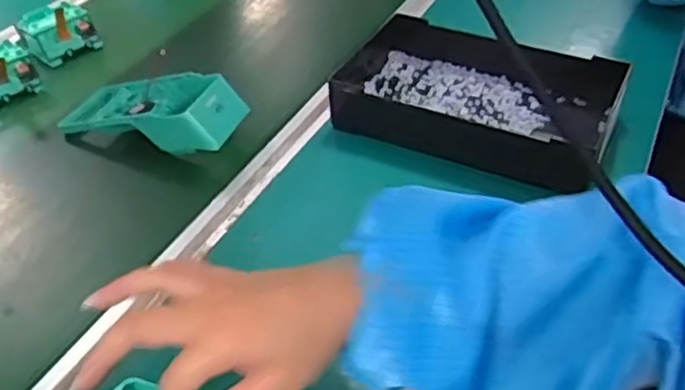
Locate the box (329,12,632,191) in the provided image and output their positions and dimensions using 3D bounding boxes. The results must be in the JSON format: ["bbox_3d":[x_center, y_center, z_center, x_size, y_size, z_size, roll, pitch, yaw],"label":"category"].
[{"bbox_3d":[0.126,-0.097,0.689,0.273,0.053,0.160,16,44,21],"label":"box"}]

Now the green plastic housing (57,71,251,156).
[{"bbox_3d":[-0.194,-0.087,0.708,0.196,0.054,0.089,11,43,17],"label":"green plastic housing"}]

